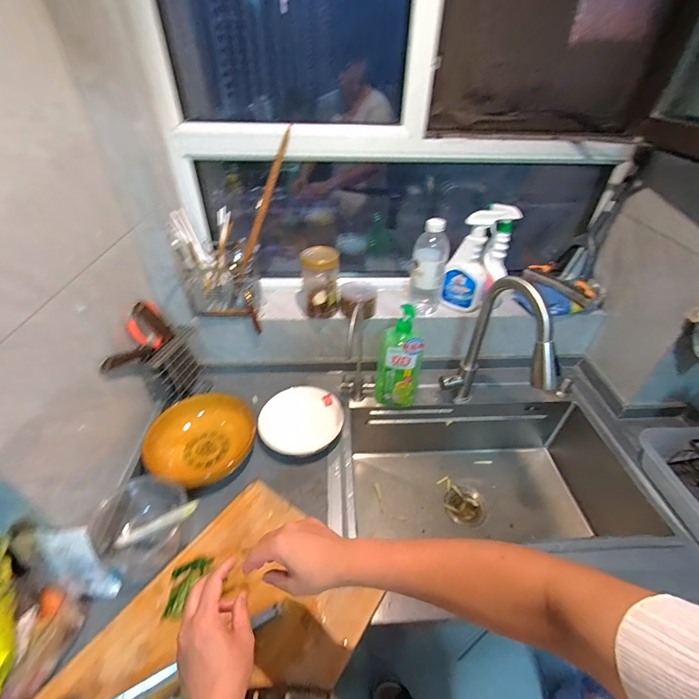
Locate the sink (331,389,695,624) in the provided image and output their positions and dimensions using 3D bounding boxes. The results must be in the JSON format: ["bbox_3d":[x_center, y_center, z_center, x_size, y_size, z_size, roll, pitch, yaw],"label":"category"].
[{"bbox_3d":[0.360,0.342,0.905,0.781,0.243,0.446,2,39,0],"label":"sink"}]

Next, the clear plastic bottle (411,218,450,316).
[{"bbox_3d":[0.204,-0.210,0.916,0.088,0.237,0.075,8,40,8],"label":"clear plastic bottle"}]

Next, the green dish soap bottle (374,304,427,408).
[{"bbox_3d":[0.127,0.018,0.877,0.108,0.275,0.076,7,40,7],"label":"green dish soap bottle"}]

